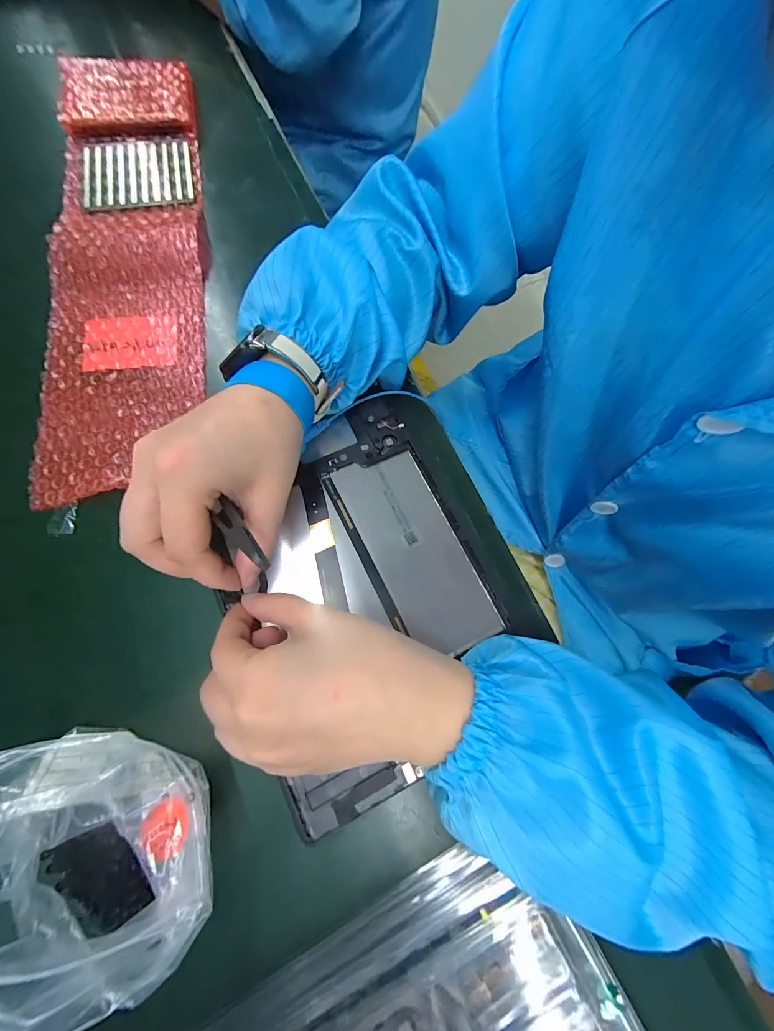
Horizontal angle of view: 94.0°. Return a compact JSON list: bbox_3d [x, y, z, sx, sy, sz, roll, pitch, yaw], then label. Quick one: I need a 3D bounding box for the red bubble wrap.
[{"bbox_3d":[-0.228,-0.238,0.315,0.123,0.016,0.466,-9,75,-7],"label":"red bubble wrap"}]

